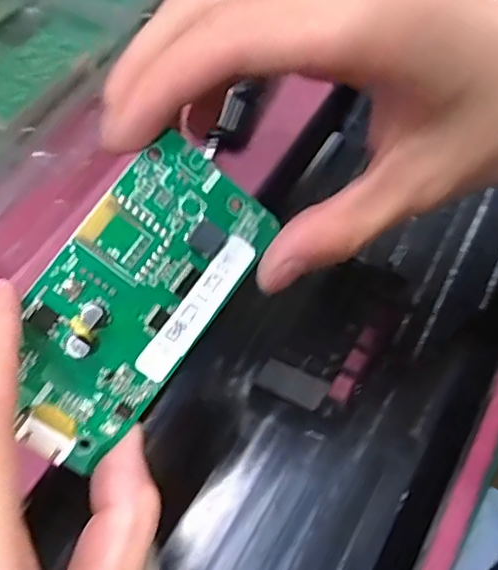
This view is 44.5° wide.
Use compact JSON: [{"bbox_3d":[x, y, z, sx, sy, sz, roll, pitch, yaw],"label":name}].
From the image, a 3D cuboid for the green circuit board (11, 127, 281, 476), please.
[{"bbox_3d":[-0.033,0.005,0.175,0.047,0.008,0.093,39,83,-19],"label":"green circuit board"}]

